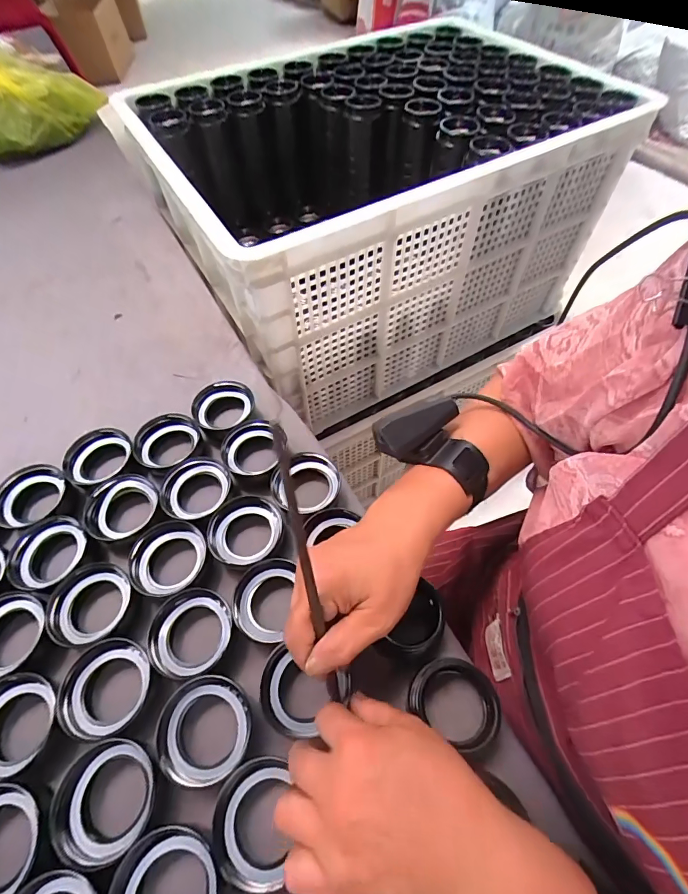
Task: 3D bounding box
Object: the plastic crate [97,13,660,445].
[{"bbox_3d":[0.040,-0.433,0.823,0.670,0.437,0.546,-28,60,-15],"label":"plastic crate"}]

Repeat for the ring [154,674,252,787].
[{"bbox_3d":[-0.103,0.210,0.314,0.065,0.031,0.065,-1,57,2],"label":"ring"}]

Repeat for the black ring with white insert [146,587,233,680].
[{"bbox_3d":[-0.125,0.156,0.351,0.067,0.039,0.062,-1,57,2],"label":"black ring with white insert"}]

